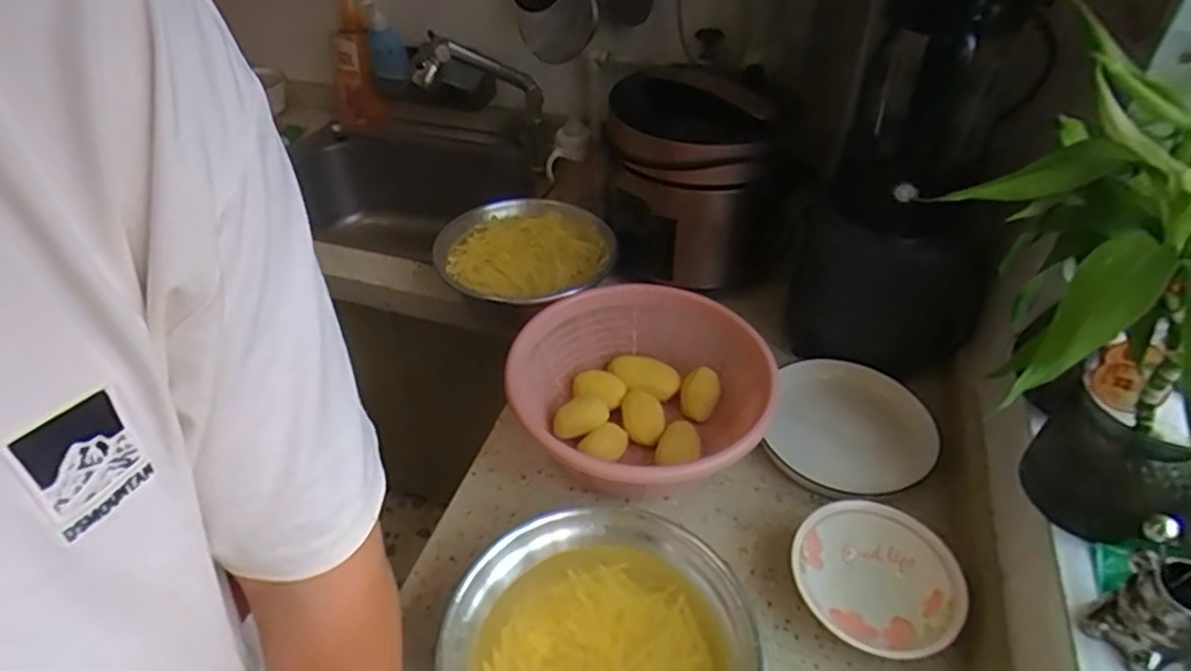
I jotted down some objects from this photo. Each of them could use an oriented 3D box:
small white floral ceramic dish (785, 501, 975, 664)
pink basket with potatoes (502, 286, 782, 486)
[{"bbox_3d":[0.260,0.238,0.639,0.149,0.053,0.145,0,41,0],"label":"small white floral ceramic dish"},{"bbox_3d":[0.042,0.070,0.774,0.285,0.121,0.269,0,41,0],"label":"pink basket with potatoes"}]

